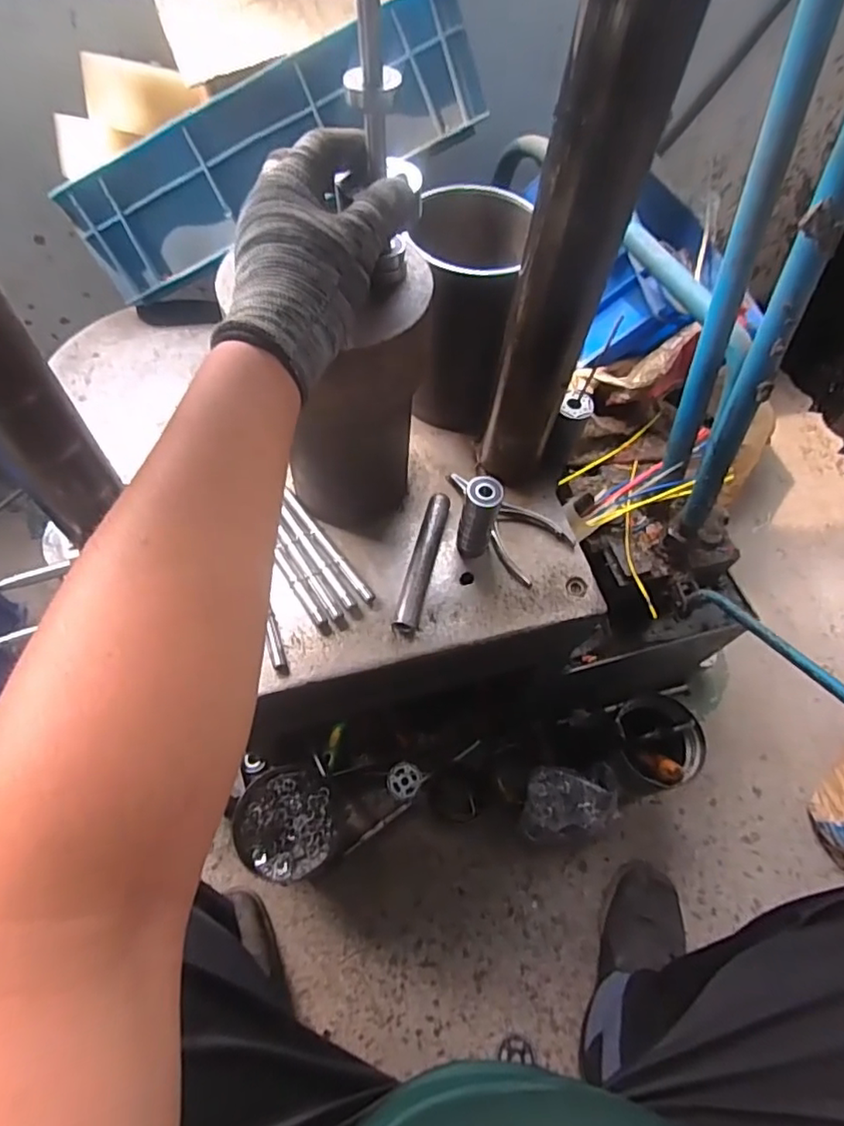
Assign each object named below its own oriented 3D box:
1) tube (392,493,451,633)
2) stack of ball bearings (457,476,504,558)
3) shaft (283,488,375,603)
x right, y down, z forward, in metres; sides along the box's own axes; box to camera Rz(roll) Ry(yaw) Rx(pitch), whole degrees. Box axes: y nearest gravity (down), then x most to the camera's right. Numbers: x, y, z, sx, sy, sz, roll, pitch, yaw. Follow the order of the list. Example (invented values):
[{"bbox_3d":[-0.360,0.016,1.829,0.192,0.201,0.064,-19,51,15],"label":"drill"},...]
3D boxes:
[{"bbox_3d":[0.001,-0.005,0.535,0.020,0.019,0.145,14,60,4],"label":"tube"},{"bbox_3d":[0.051,-0.040,0.520,0.033,0.079,0.033,18,61,6],"label":"stack of ball bearings"},{"bbox_3d":[-0.089,-0.019,0.534,0.014,0.011,0.139,-34,68,-21],"label":"shaft"}]

